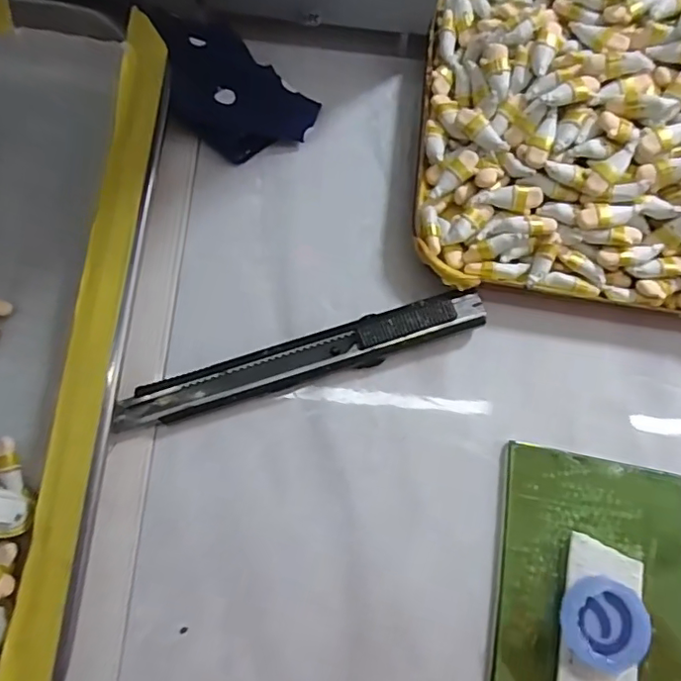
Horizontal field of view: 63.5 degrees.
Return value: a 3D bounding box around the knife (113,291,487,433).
[{"bbox_3d":[-0.012,0.006,0.191,0.129,0.005,0.017,-15,90,-5],"label":"knife"}]

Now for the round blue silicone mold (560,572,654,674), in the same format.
[{"bbox_3d":[0.084,0.090,0.175,0.027,0.007,0.026,1,77,-3],"label":"round blue silicone mold"}]

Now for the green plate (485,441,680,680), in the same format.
[{"bbox_3d":[0.083,0.091,0.177,0.065,0.005,0.104,10,77,-1],"label":"green plate"}]

